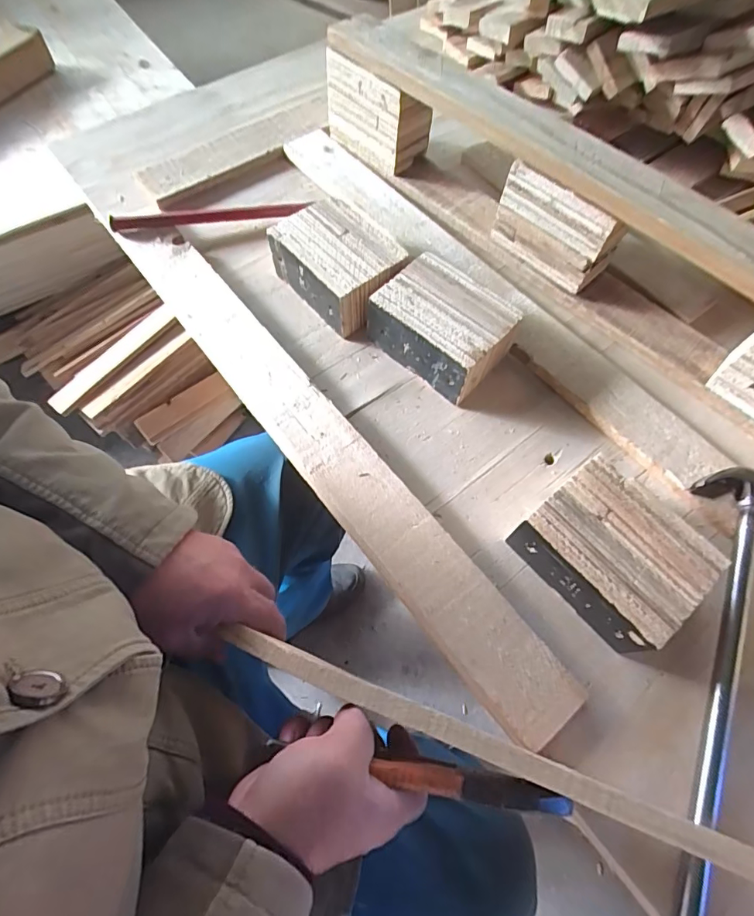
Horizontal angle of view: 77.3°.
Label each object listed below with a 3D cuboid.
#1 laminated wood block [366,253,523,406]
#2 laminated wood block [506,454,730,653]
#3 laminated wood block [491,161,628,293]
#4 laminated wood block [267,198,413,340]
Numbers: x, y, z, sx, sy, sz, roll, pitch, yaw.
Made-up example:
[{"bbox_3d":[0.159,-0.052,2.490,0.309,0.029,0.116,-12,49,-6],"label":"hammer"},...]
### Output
[{"bbox_3d":[0.064,-0.127,0.460,0.121,0.060,0.091,41,69,15],"label":"laminated wood block"},{"bbox_3d":[0.181,0.074,0.371,0.091,0.063,0.114,-37,72,-18],"label":"laminated wood block"},{"bbox_3d":[0.186,-0.240,0.487,0.064,0.089,0.118,-36,71,-18],"label":"laminated wood block"},{"bbox_3d":[-0.040,-0.200,0.490,0.089,0.059,0.123,-38,72,-18],"label":"laminated wood block"}]

